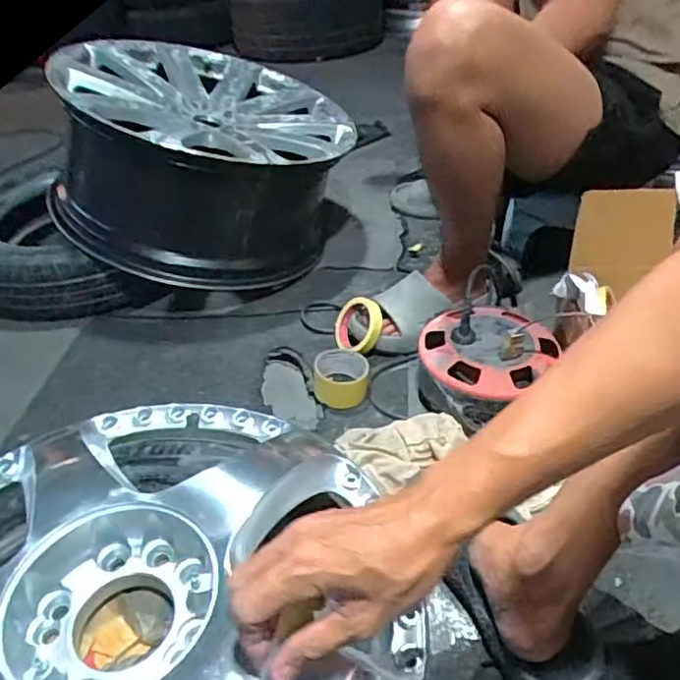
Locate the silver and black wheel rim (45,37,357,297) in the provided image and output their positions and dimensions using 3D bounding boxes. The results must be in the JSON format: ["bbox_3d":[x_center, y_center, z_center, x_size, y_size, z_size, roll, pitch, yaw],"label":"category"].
[{"bbox_3d":[-0.263,-0.364,1.279,0.552,0.284,0.552,9,40,-13],"label":"silver and black wheel rim"}]

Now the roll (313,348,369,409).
[{"bbox_3d":[0.002,0.060,0.973,0.082,0.051,0.082,-2,36,3],"label":"roll"}]

